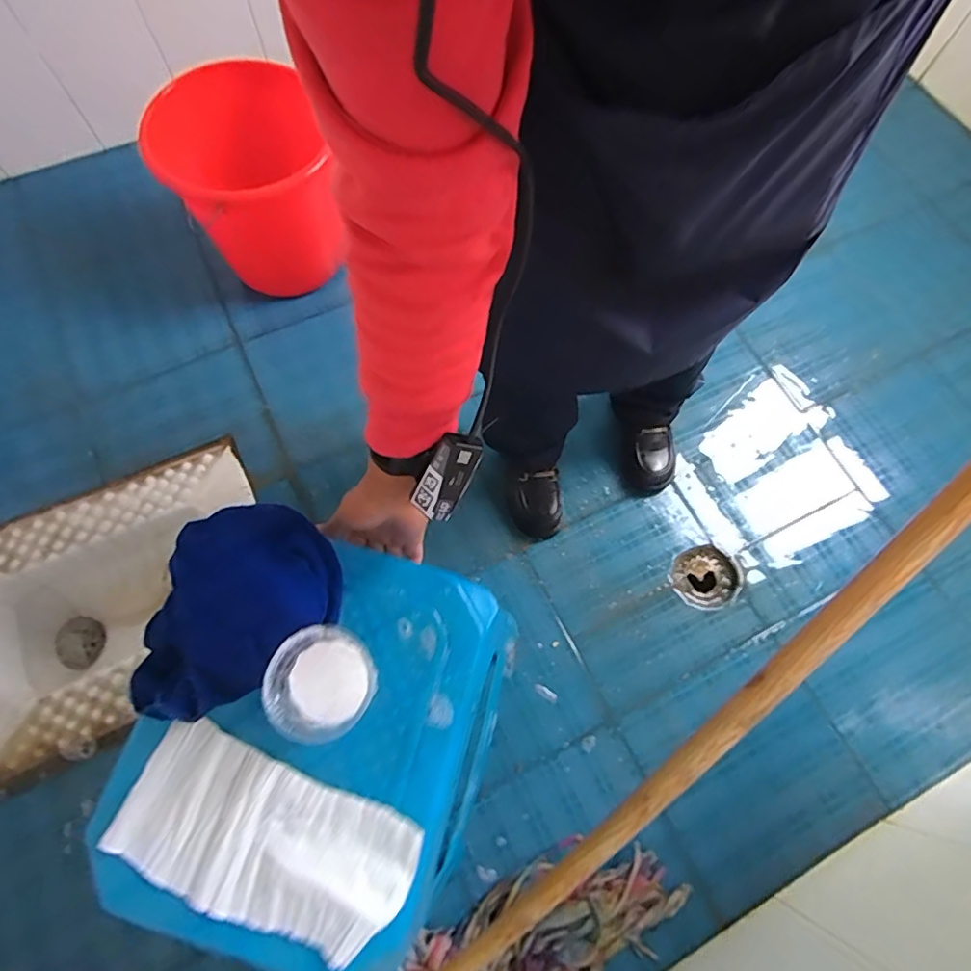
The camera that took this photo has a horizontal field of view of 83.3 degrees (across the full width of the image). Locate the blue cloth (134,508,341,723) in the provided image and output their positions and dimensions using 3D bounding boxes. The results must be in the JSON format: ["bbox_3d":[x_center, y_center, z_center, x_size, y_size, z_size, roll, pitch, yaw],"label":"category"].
[{"bbox_3d":[-0.205,0.094,0.424,0.130,0.056,0.175,40,74,13],"label":"blue cloth"}]

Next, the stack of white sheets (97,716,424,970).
[{"bbox_3d":[-0.158,0.254,0.390,0.207,0.019,0.100,22,72,5],"label":"stack of white sheets"}]

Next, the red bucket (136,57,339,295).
[{"bbox_3d":[-0.405,-0.526,0.986,0.258,0.279,0.262,0,69,0],"label":"red bucket"}]

